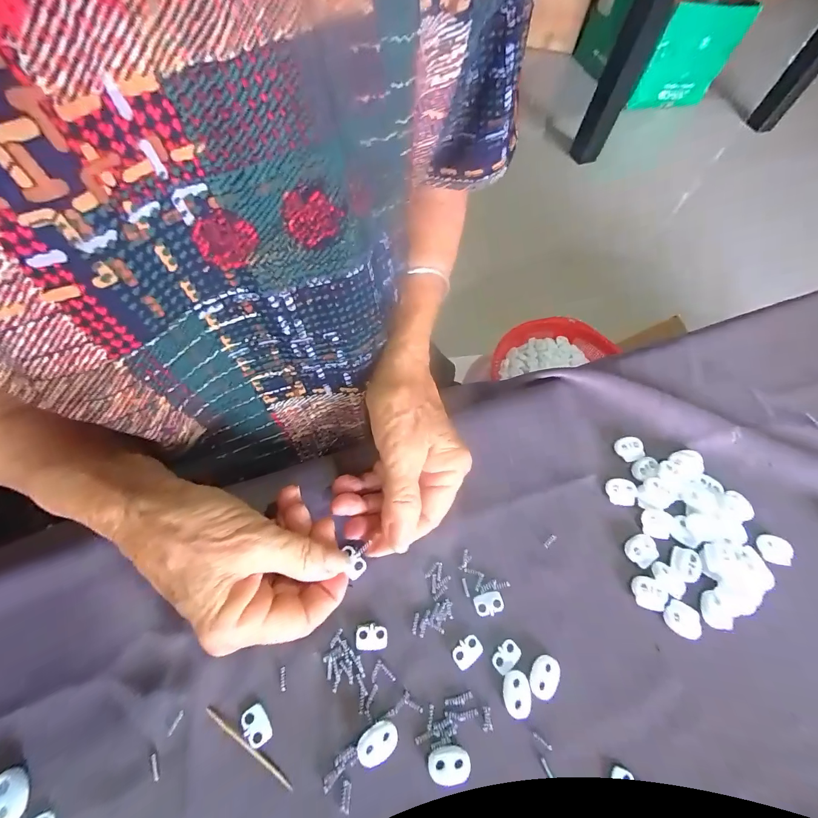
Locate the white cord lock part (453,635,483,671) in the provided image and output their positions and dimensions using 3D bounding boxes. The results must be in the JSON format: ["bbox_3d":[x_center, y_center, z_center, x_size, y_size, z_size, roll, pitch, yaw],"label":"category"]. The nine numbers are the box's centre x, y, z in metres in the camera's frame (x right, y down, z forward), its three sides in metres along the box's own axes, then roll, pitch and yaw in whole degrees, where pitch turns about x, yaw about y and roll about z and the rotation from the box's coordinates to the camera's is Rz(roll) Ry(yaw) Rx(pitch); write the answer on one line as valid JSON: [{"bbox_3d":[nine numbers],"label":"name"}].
[{"bbox_3d":[0.035,0.147,0.231,0.019,0.004,0.013,-29,68,-17],"label":"white cord lock part"}]

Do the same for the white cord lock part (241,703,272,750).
[{"bbox_3d":[-0.084,0.173,0.208,0.014,0.004,0.019,-25,67,-16],"label":"white cord lock part"}]

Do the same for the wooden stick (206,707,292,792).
[{"bbox_3d":[-0.086,0.181,0.204,0.059,0.004,0.004,33,65,12],"label":"wooden stick"}]

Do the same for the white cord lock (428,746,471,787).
[{"bbox_3d":[0.022,0.192,0.206,0.022,0.004,0.015,-4,63,-6],"label":"white cord lock"}]

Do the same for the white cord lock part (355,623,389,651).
[{"bbox_3d":[-0.023,0.138,0.231,0.019,0.004,0.014,-3,63,-5],"label":"white cord lock part"}]

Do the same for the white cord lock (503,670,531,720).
[{"bbox_3d":[0.063,0.166,0.223,0.015,0.004,0.022,6,63,-1],"label":"white cord lock"}]

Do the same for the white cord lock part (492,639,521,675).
[{"bbox_3d":[0.059,0.150,0.231,0.018,0.004,0.013,-32,69,-18],"label":"white cord lock part"}]

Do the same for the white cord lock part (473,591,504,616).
[{"bbox_3d":[0.051,0.124,0.244,0.018,0.004,0.013,-6,63,-7],"label":"white cord lock part"}]

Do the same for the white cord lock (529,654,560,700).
[{"bbox_3d":[0.081,0.160,0.228,0.016,0.004,0.023,26,64,9],"label":"white cord lock"}]

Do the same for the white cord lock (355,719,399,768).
[{"bbox_3d":[-0.017,0.181,0.206,0.022,0.004,0.015,-18,57,-27],"label":"white cord lock"}]

